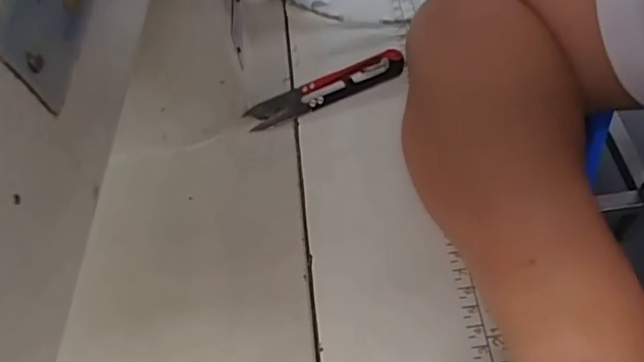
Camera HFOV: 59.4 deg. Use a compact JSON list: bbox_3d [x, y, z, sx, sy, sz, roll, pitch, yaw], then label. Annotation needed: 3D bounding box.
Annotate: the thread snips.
[{"bbox_3d":[0.003,-0.060,0.359,0.104,0.014,0.023,-23,55,-9],"label":"thread snips"}]

